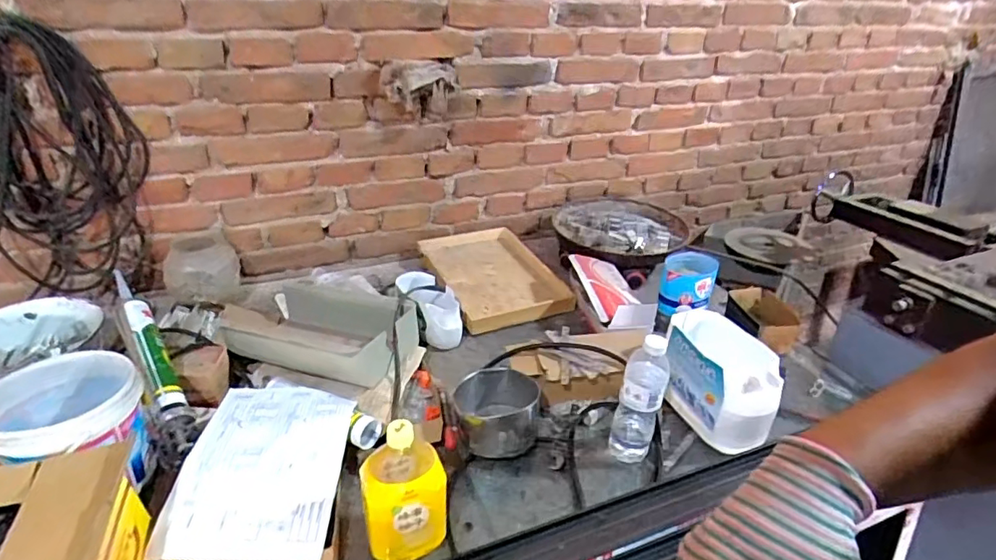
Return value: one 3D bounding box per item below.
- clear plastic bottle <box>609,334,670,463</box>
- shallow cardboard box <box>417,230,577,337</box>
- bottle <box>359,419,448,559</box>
[{"bbox_3d":[0.212,0.176,0.806,0.064,0.217,0.054,8,29,13],"label":"clear plastic bottle"},{"bbox_3d":[-0.009,-0.013,1.316,0.271,0.046,0.406,-9,30,-18],"label":"shallow cardboard box"},{"bbox_3d":[-0.119,0.249,0.677,0.092,0.187,0.092,-10,30,-20],"label":"bottle"}]

